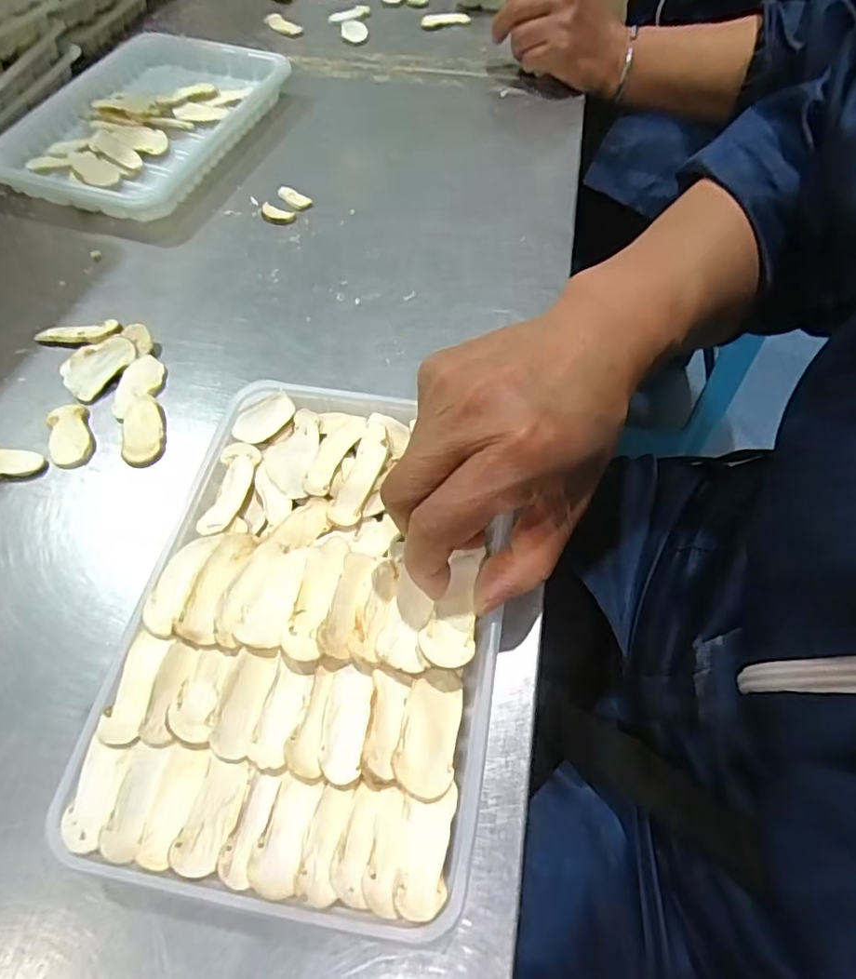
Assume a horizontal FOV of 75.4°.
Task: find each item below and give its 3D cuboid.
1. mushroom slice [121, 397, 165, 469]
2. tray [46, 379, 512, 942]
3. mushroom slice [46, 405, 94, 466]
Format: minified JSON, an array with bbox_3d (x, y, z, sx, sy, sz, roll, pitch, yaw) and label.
[{"bbox_3d":[-0.166,-0.034,0.323,0.024,0.005,0.045,-12,61,-7],"label":"mushroom slice"},{"bbox_3d":[-0.049,0.051,0.258,0.157,0.034,0.226,8,60,5],"label":"tray"},{"bbox_3d":[-0.211,-0.033,0.324,0.023,0.004,0.043,-22,62,-12],"label":"mushroom slice"}]

